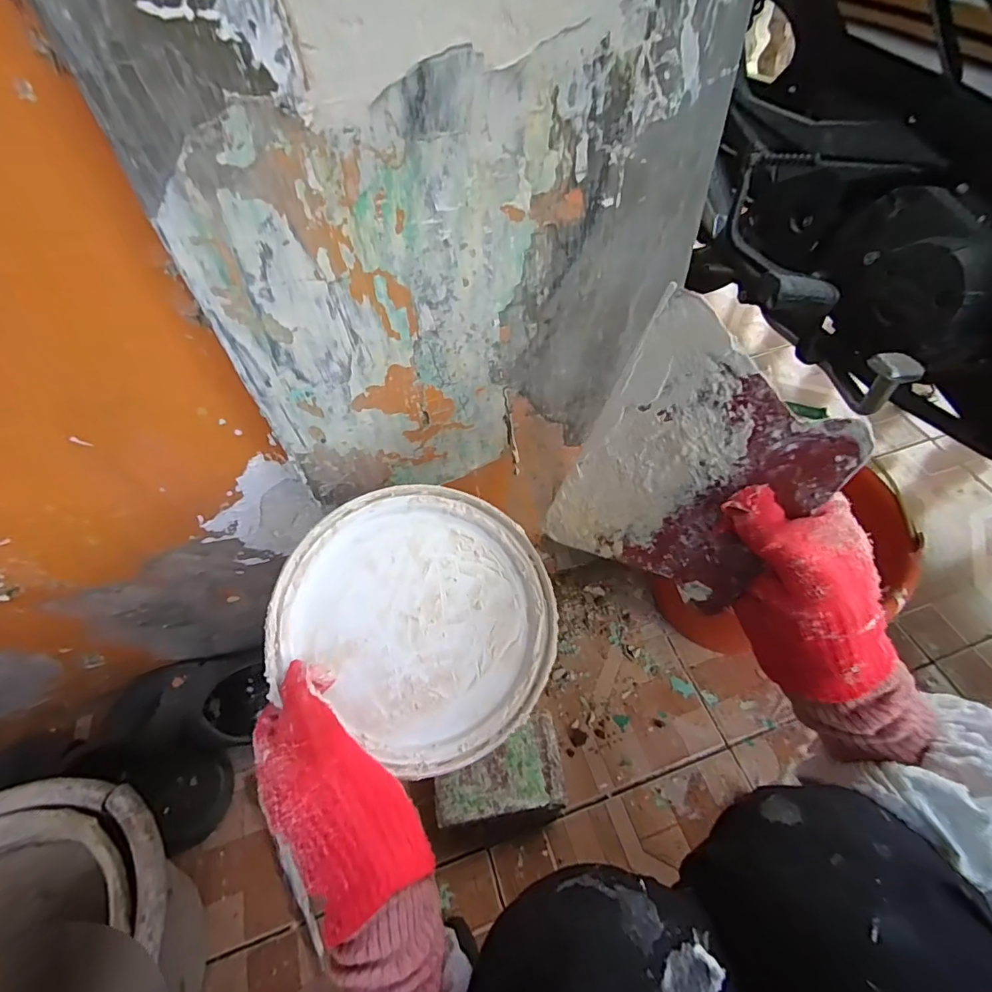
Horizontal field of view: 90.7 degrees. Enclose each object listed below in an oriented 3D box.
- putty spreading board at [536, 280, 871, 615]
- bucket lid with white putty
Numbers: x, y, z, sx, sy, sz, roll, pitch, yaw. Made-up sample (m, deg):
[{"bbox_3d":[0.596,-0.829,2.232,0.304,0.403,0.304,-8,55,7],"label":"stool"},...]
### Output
[{"bbox_3d":[0.109,-0.010,0.282,0.121,0.161,0.004,36,38,17],"label":"putty spreading board"},{"bbox_3d":[-0.047,0.074,0.320,0.174,0.011,0.160,3,71,-10],"label":"bucket lid with white putty"}]

